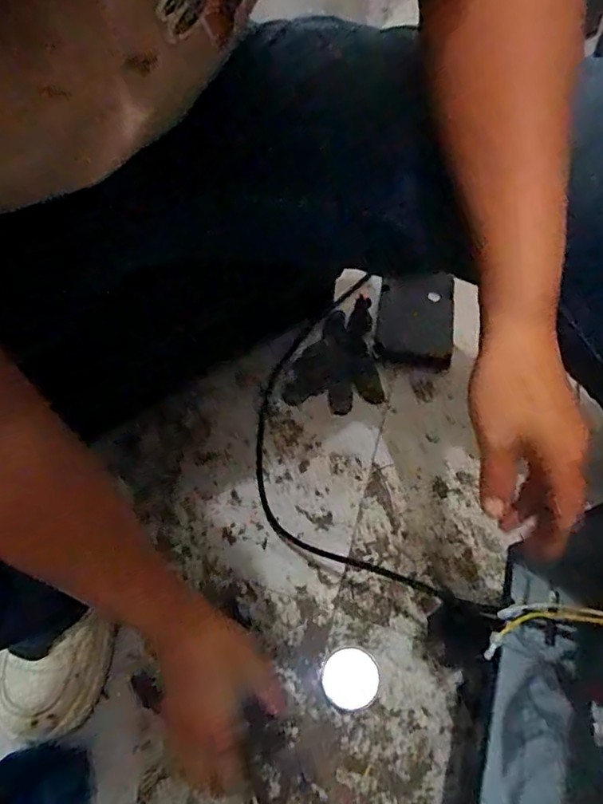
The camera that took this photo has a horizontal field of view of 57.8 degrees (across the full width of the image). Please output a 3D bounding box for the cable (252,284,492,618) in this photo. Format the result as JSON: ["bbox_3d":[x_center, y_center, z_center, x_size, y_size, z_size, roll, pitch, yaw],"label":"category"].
[{"bbox_3d":[0.043,0.044,0.629,0.198,0.034,0.415,-10,62,-5],"label":"cable"}]

